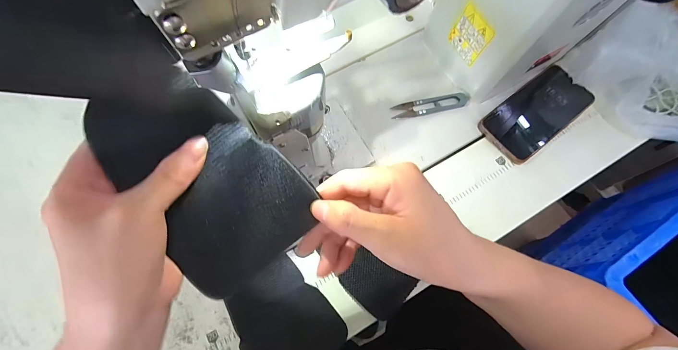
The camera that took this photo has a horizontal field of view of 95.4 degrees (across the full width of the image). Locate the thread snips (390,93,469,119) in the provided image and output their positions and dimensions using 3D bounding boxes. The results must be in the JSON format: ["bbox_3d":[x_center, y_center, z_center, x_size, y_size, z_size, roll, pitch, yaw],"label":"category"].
[{"bbox_3d":[0.123,-0.093,0.418,0.104,0.008,0.022,-13,69,-4],"label":"thread snips"}]

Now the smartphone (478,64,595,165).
[{"bbox_3d":[0.266,-0.086,0.415,0.152,0.009,0.076,-37,73,-12],"label":"smartphone"}]

